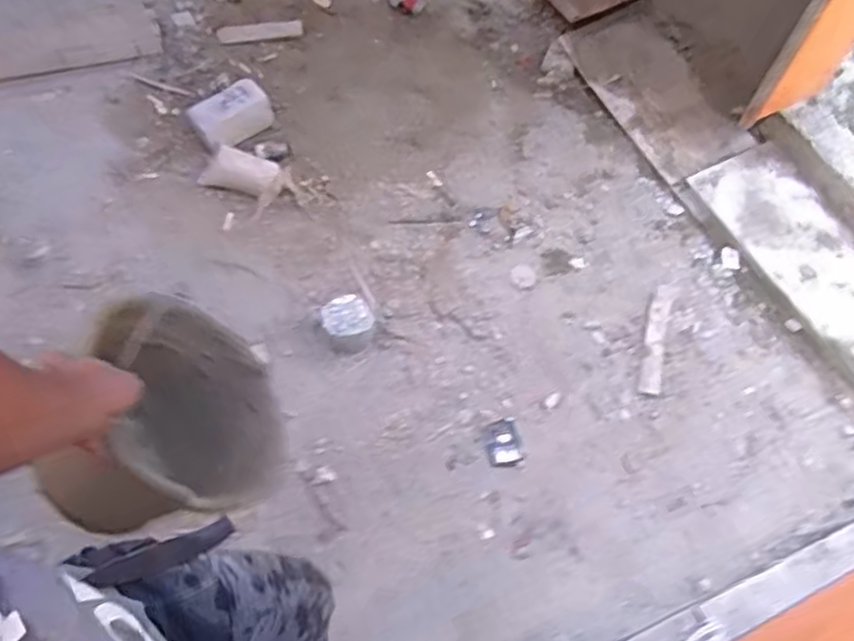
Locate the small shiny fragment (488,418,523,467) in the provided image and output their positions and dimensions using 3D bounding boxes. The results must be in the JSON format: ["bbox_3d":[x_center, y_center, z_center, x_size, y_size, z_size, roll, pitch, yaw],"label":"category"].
[{"bbox_3d":[0.167,0.272,1.536,0.071,0.007,0.105,-10,63,-7],"label":"small shiny fragment"}]

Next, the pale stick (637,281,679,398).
[{"bbox_3d":[0.560,0.041,1.689,0.058,0.010,0.319,17,63,7],"label":"pale stick"}]

